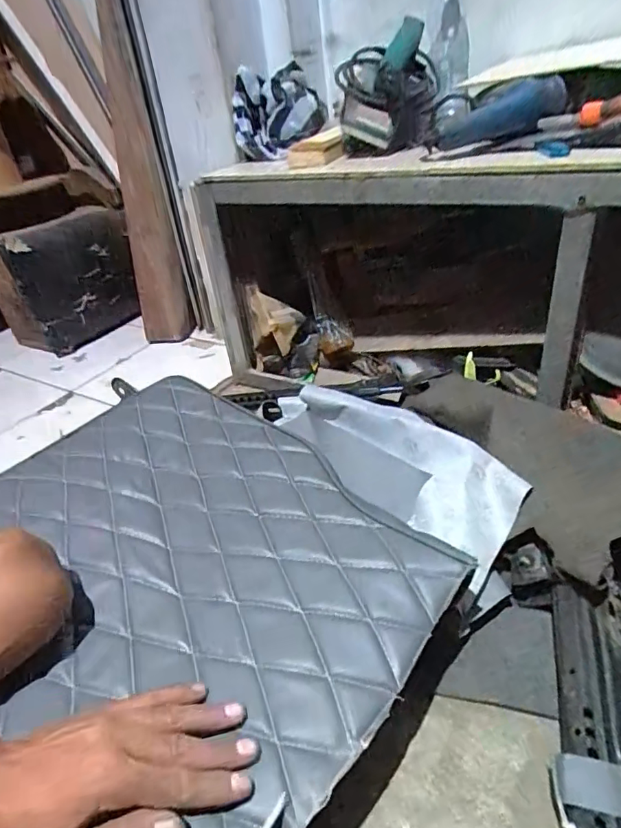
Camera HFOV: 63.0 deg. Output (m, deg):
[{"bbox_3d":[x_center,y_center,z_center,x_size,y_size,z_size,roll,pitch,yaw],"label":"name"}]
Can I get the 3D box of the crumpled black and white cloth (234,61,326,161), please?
[{"bbox_3d":[-0.058,-0.543,0.913,0.165,0.122,0.154,-6,34,3],"label":"crumpled black and white cloth"}]

